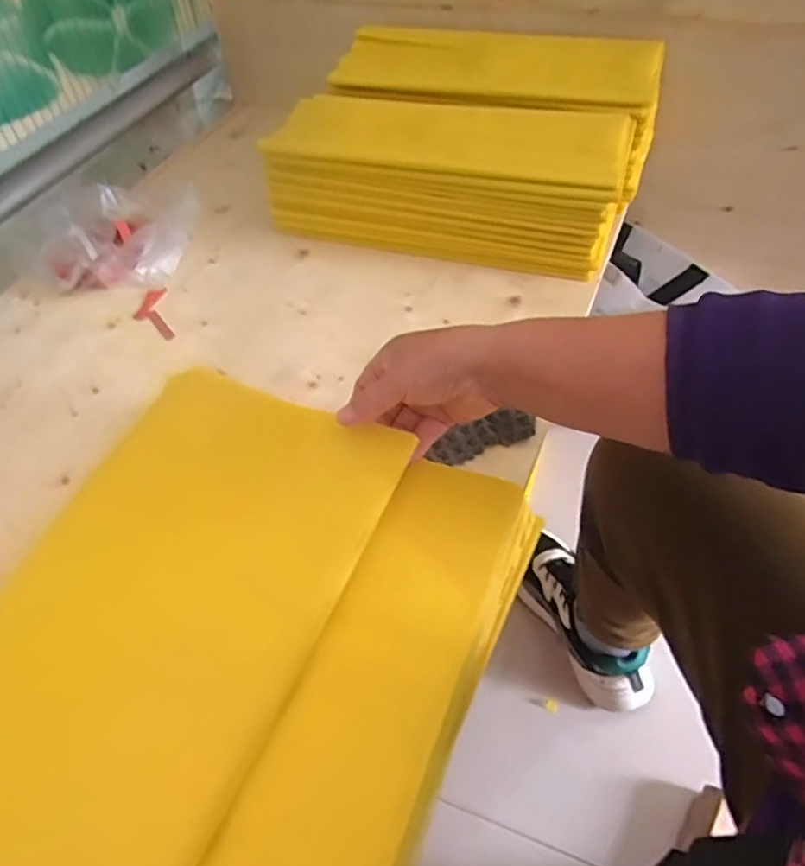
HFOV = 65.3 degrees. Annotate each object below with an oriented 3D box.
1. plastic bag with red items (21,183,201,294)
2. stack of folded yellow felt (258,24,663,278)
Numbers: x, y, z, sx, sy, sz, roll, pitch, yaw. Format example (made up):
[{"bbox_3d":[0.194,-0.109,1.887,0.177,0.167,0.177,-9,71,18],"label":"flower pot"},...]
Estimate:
[{"bbox_3d":[-0.320,-0.228,0.715,0.179,0.077,0.156,10,52,13],"label":"plastic bag with red items"},{"bbox_3d":[0.078,-0.334,0.726,0.382,0.143,0.271,13,52,15],"label":"stack of folded yellow felt"}]

